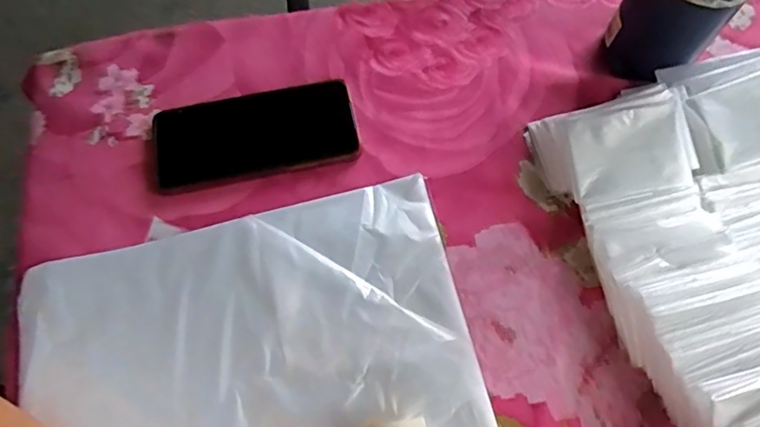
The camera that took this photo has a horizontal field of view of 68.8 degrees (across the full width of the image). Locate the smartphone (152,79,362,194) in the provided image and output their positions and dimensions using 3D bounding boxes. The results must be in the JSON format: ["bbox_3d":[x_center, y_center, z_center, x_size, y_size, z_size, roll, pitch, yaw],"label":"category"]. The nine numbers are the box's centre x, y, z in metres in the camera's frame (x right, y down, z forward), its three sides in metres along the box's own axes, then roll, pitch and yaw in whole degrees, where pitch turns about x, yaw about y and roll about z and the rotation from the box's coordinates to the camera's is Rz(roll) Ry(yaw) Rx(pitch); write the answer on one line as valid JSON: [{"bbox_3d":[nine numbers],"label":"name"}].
[{"bbox_3d":[-0.102,-0.066,0.453,0.162,0.008,0.080,-10,67,-6],"label":"smartphone"}]

